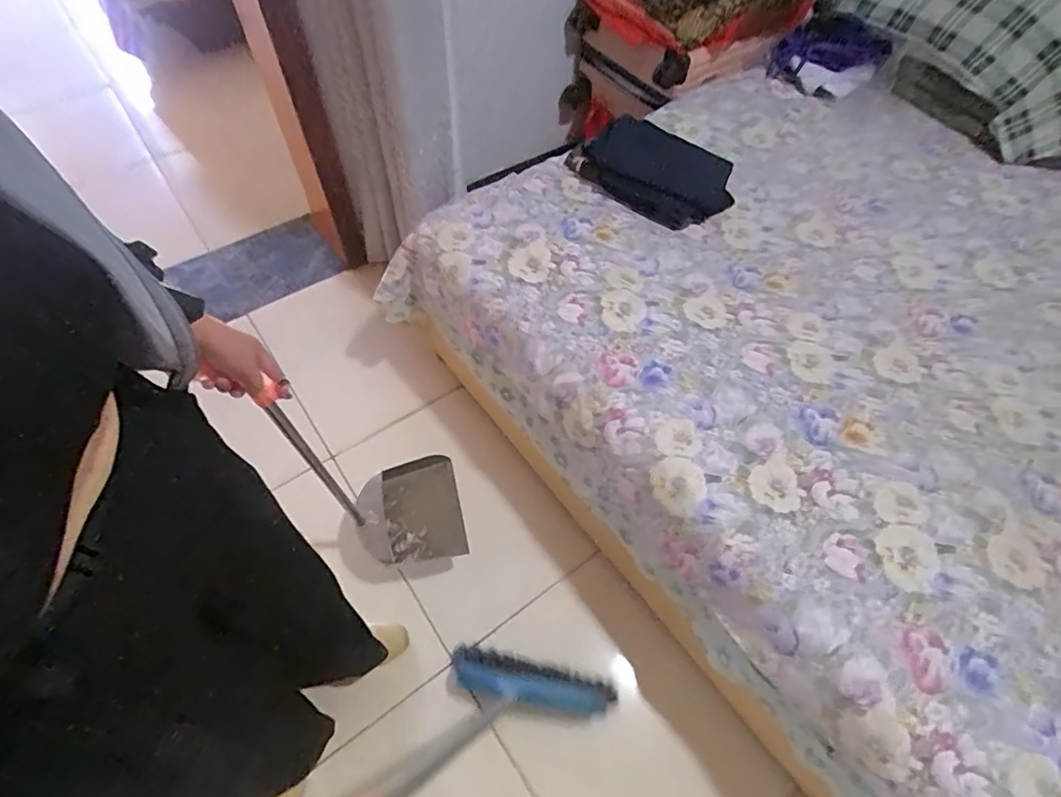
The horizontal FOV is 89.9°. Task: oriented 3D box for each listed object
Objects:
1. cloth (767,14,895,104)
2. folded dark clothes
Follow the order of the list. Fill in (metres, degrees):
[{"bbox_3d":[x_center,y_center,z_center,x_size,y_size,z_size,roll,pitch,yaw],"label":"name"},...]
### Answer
[{"bbox_3d":[0.777,-0.888,1.385,0.264,0.204,0.179,25,61,14],"label":"cloth"},{"bbox_3d":[0.285,-0.509,1.199,0.348,0.111,0.185,32,63,18],"label":"folded dark clothes"}]

